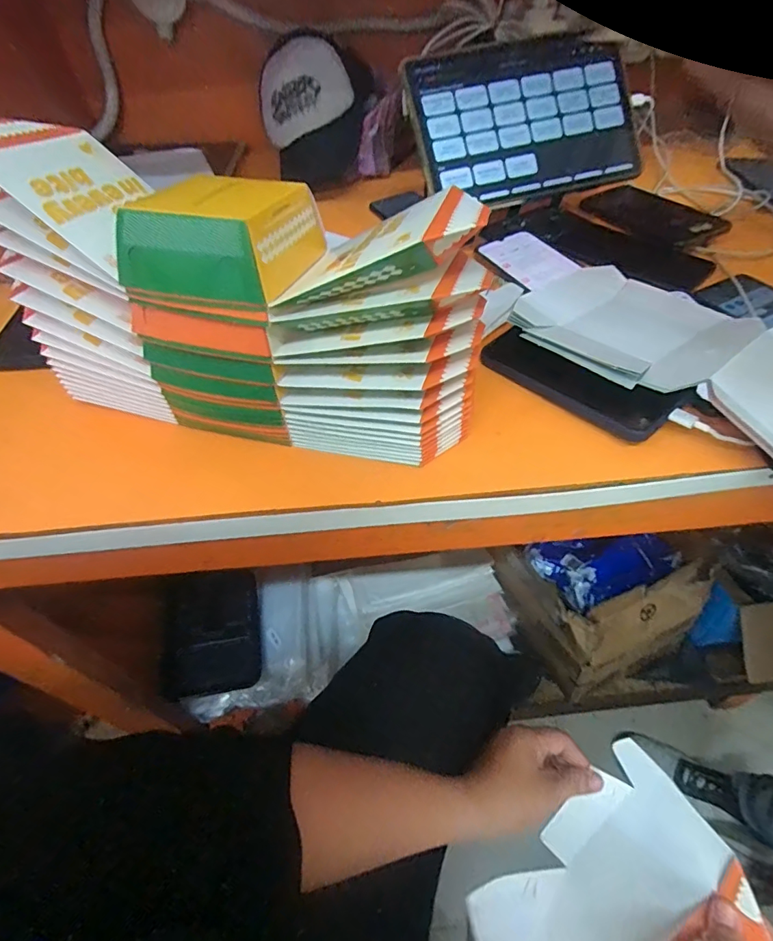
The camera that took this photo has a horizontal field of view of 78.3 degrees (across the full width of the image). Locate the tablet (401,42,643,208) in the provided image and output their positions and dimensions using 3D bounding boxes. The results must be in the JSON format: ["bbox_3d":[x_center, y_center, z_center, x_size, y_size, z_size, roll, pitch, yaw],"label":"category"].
[{"bbox_3d":[0.156,-0.384,0.523,0.250,0.151,0.013,-13,7,-6],"label":"tablet"}]

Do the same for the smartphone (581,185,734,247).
[{"bbox_3d":[0.319,-0.311,0.574,0.068,0.015,0.158,-33,56,-20],"label":"smartphone"}]

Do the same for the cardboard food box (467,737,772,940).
[{"bbox_3d":[0.167,0.347,0.370,0.199,0.104,0.121,-31,55,-19],"label":"cardboard food box"}]

